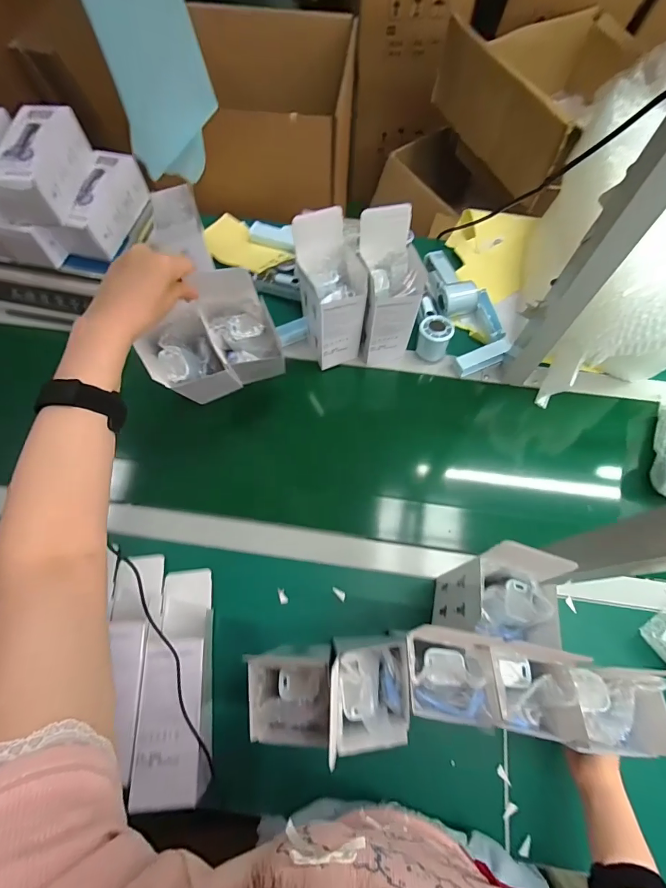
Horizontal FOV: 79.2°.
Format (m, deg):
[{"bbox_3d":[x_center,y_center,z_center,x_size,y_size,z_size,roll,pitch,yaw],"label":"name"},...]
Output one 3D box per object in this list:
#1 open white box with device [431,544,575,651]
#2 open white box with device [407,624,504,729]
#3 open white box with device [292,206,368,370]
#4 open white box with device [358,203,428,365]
[{"bbox_3d":[0.183,0.173,0.458,0.087,0.219,0.084,9,68,4],"label":"open white box with device"},{"bbox_3d":[0.110,0.225,0.398,0.078,0.069,0.088,0,68,0],"label":"open white box with device"},{"bbox_3d":[-0.002,-0.228,0.625,0.087,0.230,0.086,-19,69,-8],"label":"open white box with device"},{"bbox_3d":[0.084,-0.232,0.632,0.087,0.238,0.080,-8,68,-3],"label":"open white box with device"}]

